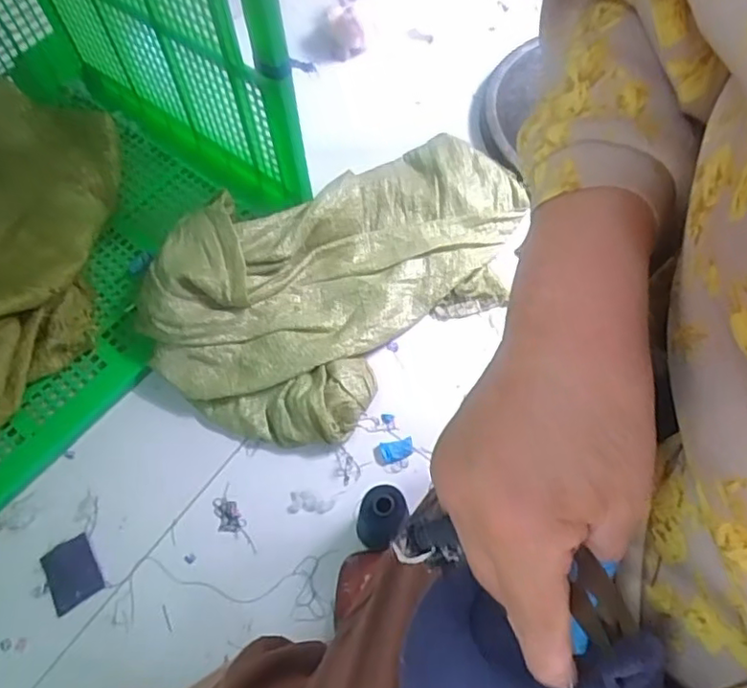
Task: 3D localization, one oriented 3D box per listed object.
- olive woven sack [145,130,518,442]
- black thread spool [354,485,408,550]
[{"bbox_3d":[-0.037,-0.113,0.899,0.572,0.127,0.337,-39,68,-17],"label":"olive woven sack"},{"bbox_3d":[0.007,0.206,0.730,0.058,0.109,0.055,-1,62,1],"label":"black thread spool"}]

